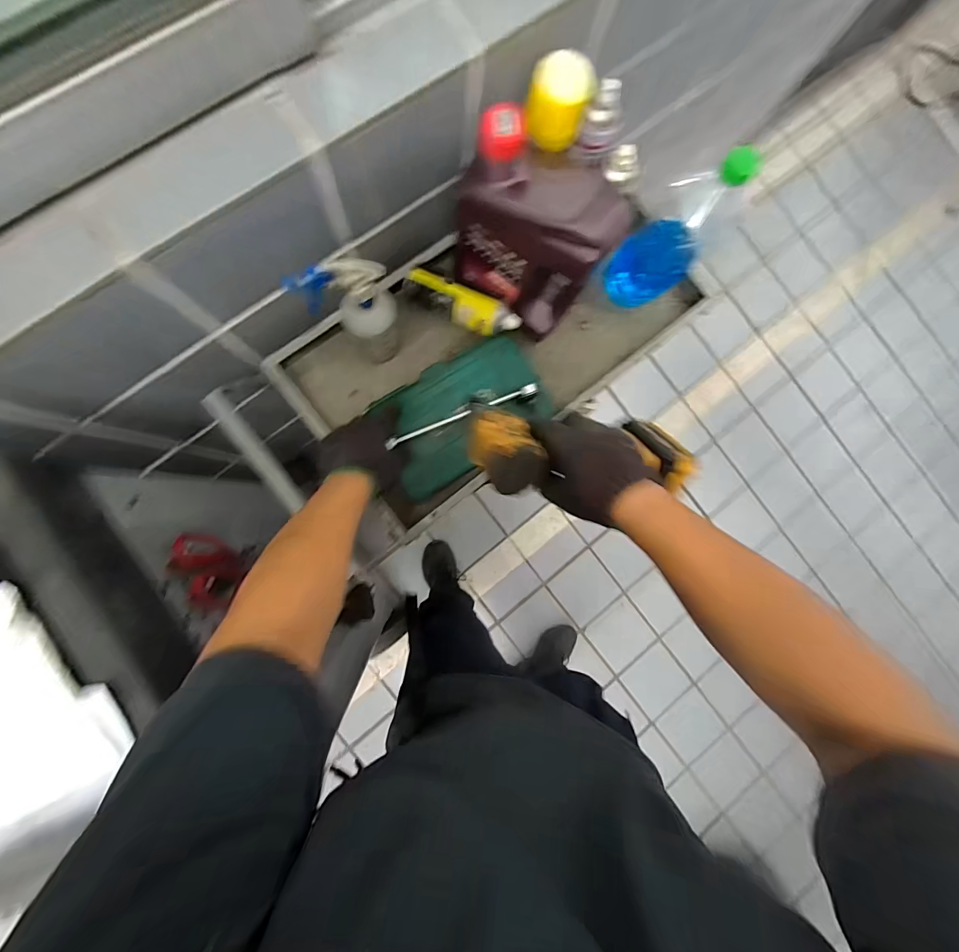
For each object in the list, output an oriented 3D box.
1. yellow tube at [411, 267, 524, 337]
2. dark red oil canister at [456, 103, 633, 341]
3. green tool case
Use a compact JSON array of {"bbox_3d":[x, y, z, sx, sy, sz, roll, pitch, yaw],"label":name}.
[{"bbox_3d":[-0.023,-0.266,0.628,0.175,0.057,0.042,25,84,-3],"label":"yellow tube"},{"bbox_3d":[0.072,-0.329,0.556,0.193,0.227,0.107,40,84,-1],"label":"dark red oil canister"},{"bbox_3d":[-0.026,-0.105,0.654,0.267,0.054,0.173,-31,89,-6],"label":"green tool case"}]

